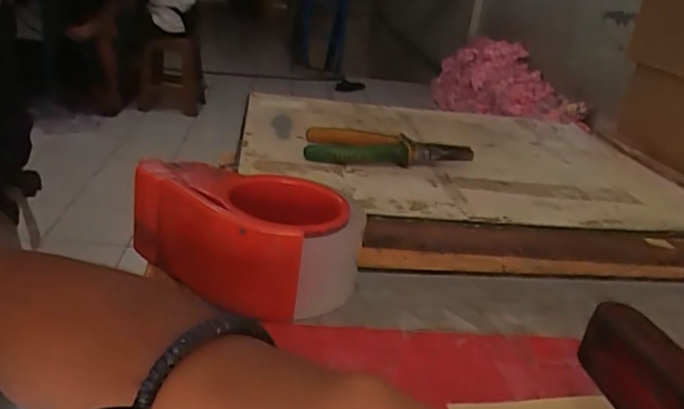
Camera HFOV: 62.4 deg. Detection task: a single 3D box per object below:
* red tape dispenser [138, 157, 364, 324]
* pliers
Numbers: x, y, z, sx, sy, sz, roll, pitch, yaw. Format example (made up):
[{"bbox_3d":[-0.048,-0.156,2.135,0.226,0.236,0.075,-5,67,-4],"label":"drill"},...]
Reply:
[{"bbox_3d":[-0.064,0.015,0.359,0.131,0.059,0.080,19,26,23],"label":"red tape dispenser"},{"bbox_3d":[0.045,-0.060,0.603,0.179,0.026,0.071,1,25,-16],"label":"pliers"}]

